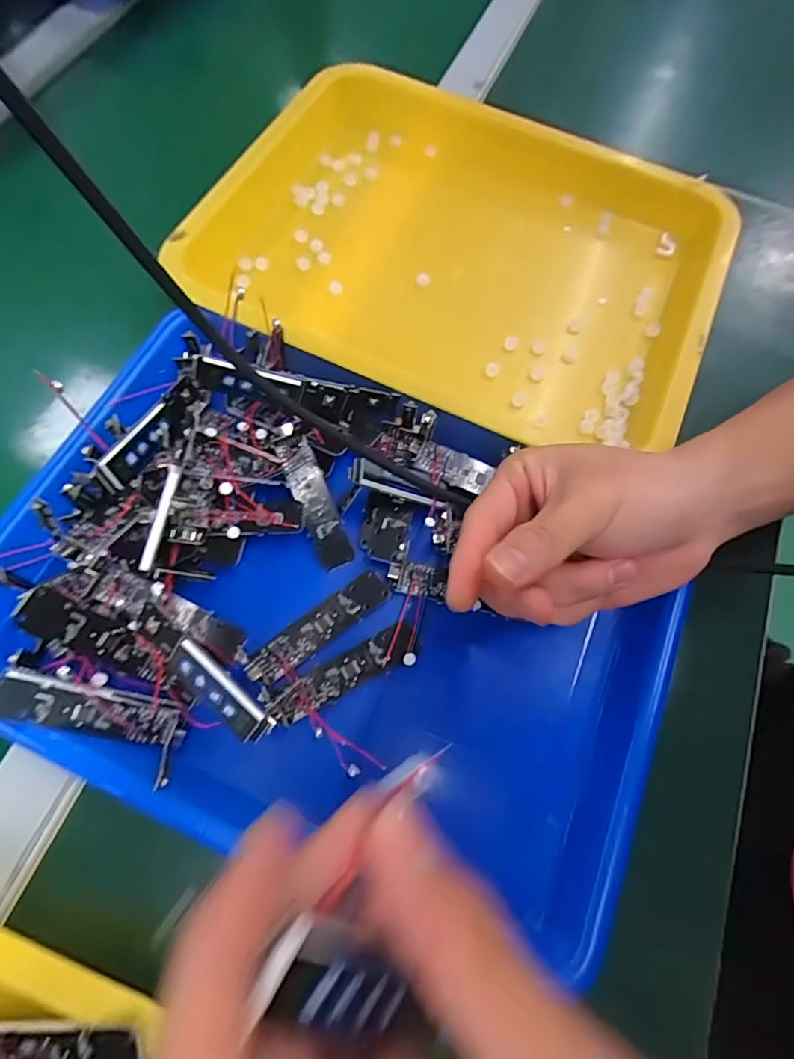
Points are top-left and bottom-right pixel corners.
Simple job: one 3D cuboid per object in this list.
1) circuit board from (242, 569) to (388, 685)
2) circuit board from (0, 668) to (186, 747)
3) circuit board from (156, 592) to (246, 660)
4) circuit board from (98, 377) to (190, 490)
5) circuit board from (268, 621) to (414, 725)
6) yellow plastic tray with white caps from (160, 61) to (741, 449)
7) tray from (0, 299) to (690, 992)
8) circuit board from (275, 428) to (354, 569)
[{"bbox_3d":[-0.039,0.050,0.268,0.080,0.004,0.018,-36,74,-16],"label":"circuit board"},{"bbox_3d":[-0.137,0.080,0.235,0.080,0.016,0.019,18,67,-13],"label":"circuit board"},{"bbox_3d":[-0.099,0.048,0.264,0.050,0.004,0.015,35,69,-10],"label":"circuit board"},{"bbox_3d":[-0.128,-0.054,0.276,0.012,0.013,0.075,17,56,4],"label":"circuit board"},{"bbox_3d":[-0.026,0.070,0.260,0.078,0.004,0.016,-28,72,-13],"label":"circuit board"},{"bbox_3d":[0.041,-0.190,0.366,0.352,0.057,0.259,19,68,5],"label":"yellow plastic tray with white caps"},{"bbox_3d":[-0.030,0.029,0.262,0.324,0.053,0.227,22,69,6],"label":"tray"},{"bbox_3d":[-0.045,-0.016,0.285,0.018,0.004,0.074,-22,92,-11],"label":"circuit board"}]

